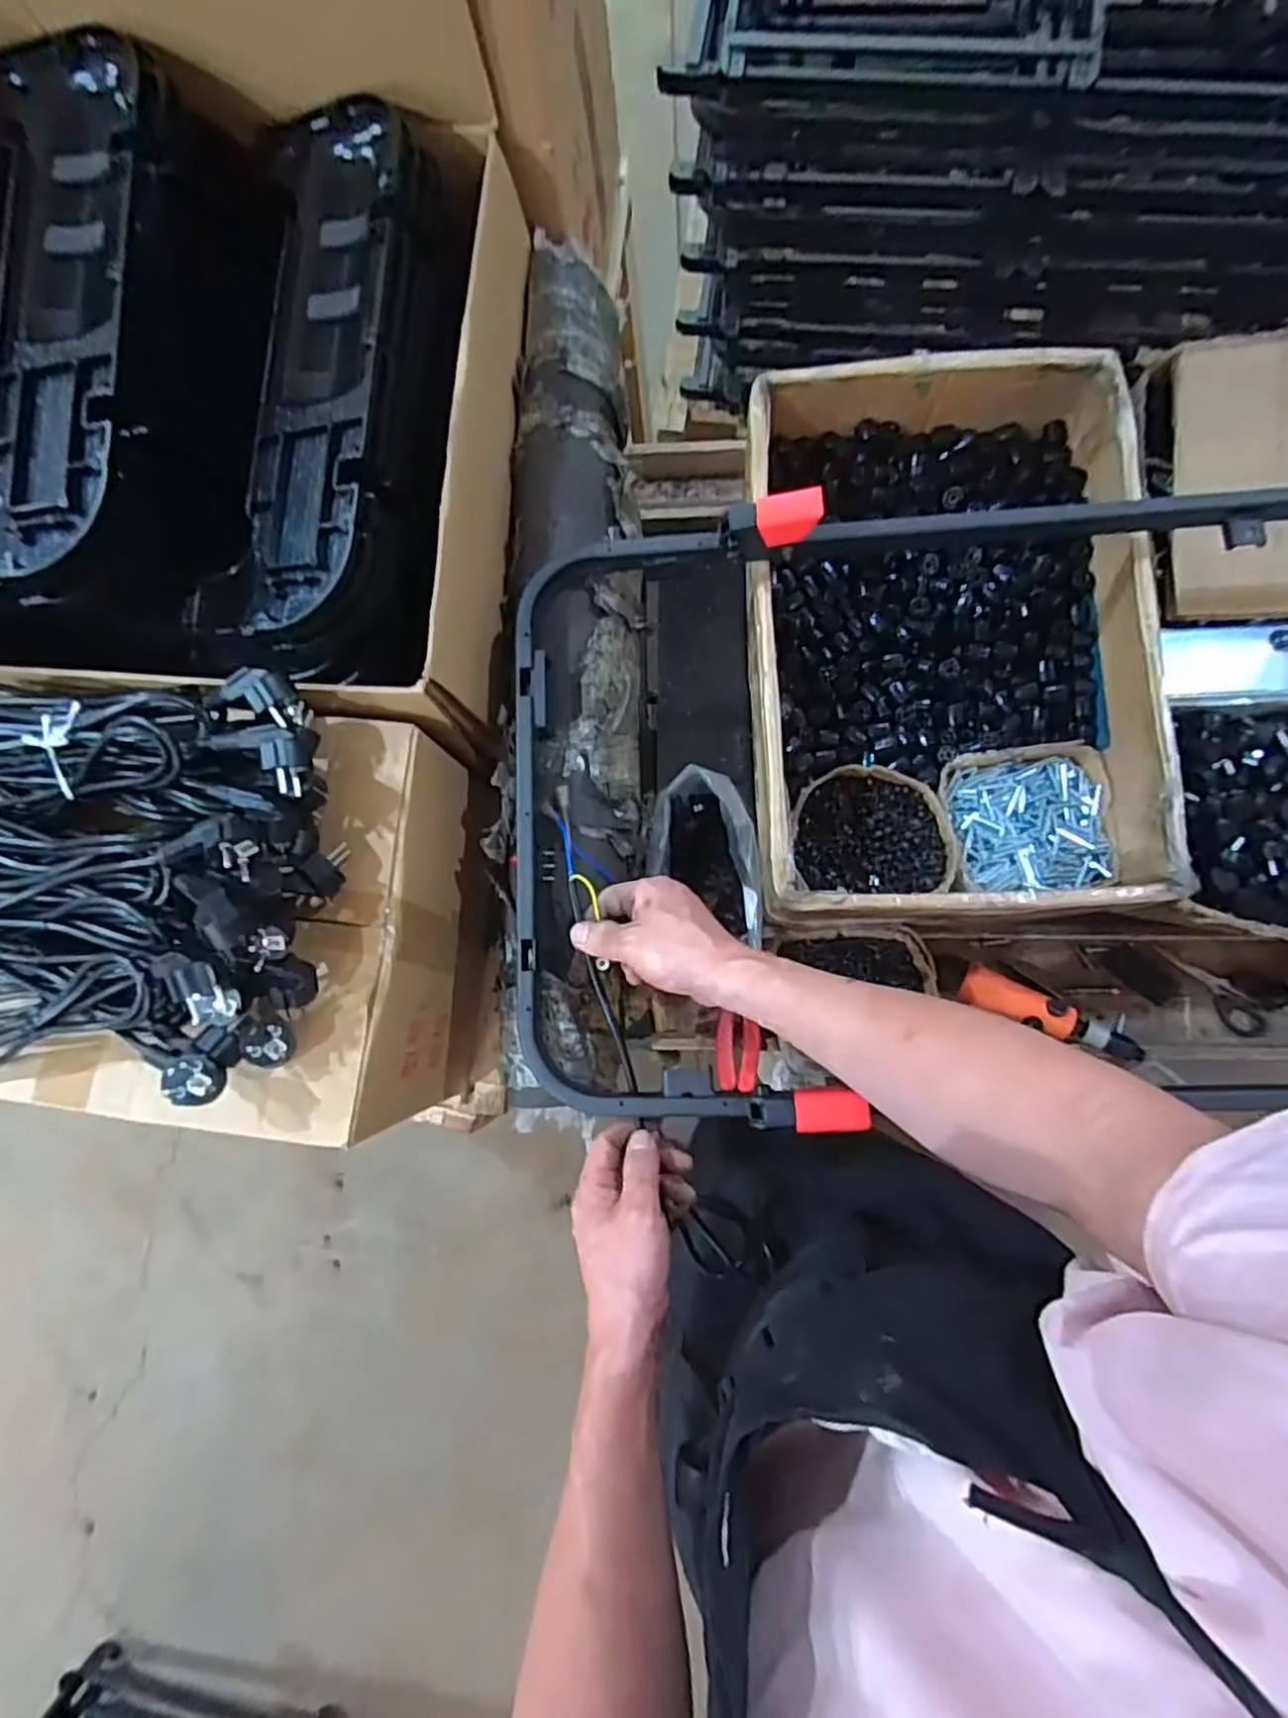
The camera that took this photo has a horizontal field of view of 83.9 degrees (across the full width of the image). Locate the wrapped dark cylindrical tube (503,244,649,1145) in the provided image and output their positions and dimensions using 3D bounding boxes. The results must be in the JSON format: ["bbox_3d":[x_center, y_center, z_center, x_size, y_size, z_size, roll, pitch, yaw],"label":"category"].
[{"bbox_3d":[-0.070,-0.183,0.680,0.122,0.101,0.832,-2,82,5],"label":"wrapped dark cylindrical tube"}]

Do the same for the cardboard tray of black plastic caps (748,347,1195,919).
[{"bbox_3d":[0.287,-0.215,0.703,0.350,0.127,0.533,-1,82,5],"label":"cardboard tray of black plastic caps"}]

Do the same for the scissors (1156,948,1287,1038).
[{"bbox_3d":[0.636,0.134,0.789,0.130,0.020,0.069,39,87,9],"label":"scissors"}]

